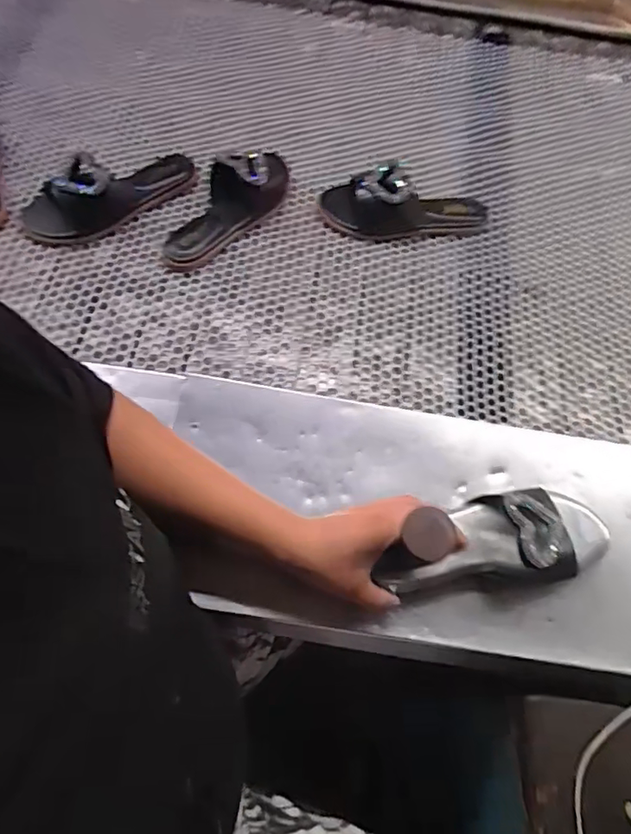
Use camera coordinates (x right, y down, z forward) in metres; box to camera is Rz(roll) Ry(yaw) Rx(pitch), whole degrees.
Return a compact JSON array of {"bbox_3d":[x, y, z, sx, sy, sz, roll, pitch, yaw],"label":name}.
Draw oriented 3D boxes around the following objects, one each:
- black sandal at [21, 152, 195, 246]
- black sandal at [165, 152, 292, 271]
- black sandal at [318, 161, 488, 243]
[{"bbox_3d":[-0.276,-0.308,0.755,0.241,0.060,0.086,-31,69,-18],"label":"black sandal"},{"bbox_3d":[-0.112,-0.299,0.764,0.084,0.066,0.260,34,66,12],"label":"black sandal"},{"bbox_3d":[0.131,-0.299,0.795,0.239,0.066,0.090,-3,64,-6],"label":"black sandal"}]

